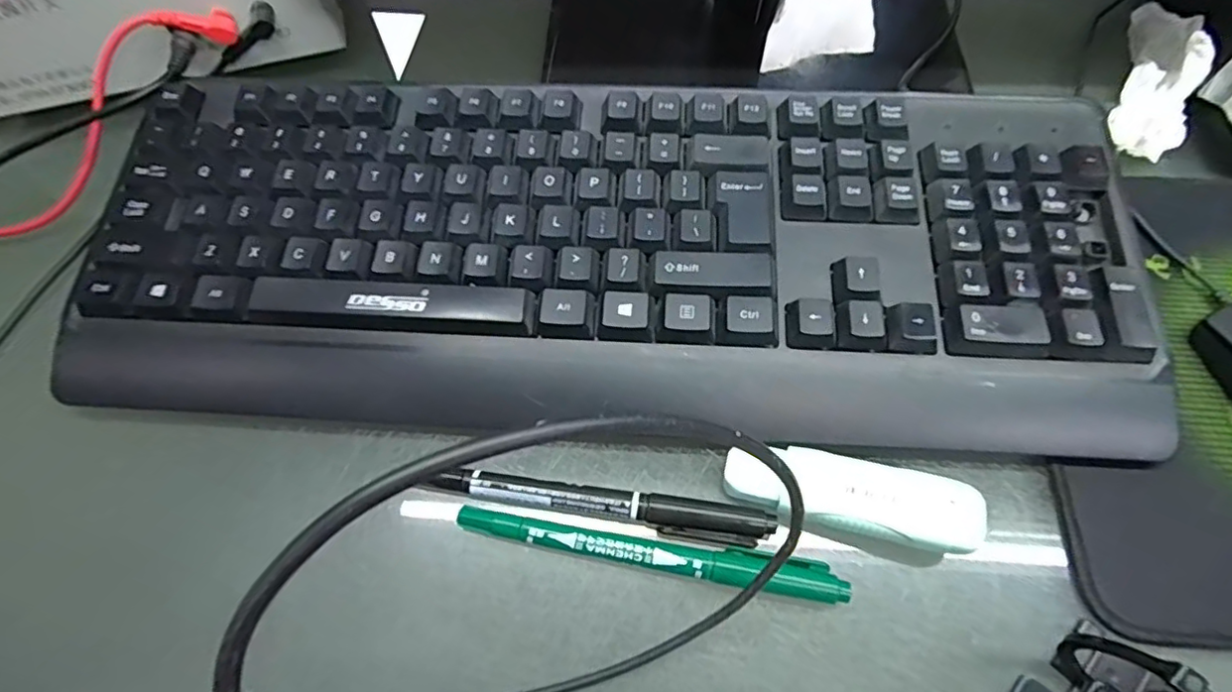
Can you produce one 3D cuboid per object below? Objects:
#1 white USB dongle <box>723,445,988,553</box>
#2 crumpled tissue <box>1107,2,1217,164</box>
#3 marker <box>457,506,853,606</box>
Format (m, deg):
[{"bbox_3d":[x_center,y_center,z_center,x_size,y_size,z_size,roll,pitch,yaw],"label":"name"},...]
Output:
[{"bbox_3d":[0.084,0.053,0.217,0.085,0.017,0.024,13,70,6],"label":"white USB dongle"},{"bbox_3d":[0.273,-0.134,0.300,0.027,0.032,0.093,20,65,11],"label":"crumpled tissue"},{"bbox_3d":[0.011,0.074,0.214,0.137,0.009,0.012,8,70,4],"label":"marker"}]

